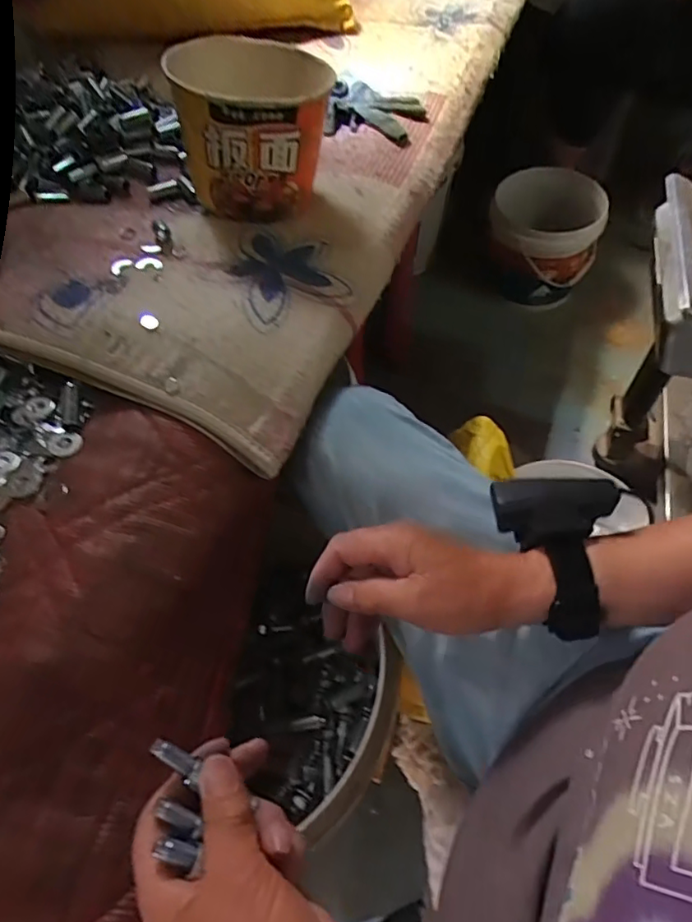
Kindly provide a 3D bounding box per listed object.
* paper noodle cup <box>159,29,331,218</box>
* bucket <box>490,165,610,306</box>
[{"bbox_3d":[-0.081,-0.308,0.522,0.129,0.111,0.137,-2,56,3],"label":"paper noodle cup"},{"bbox_3d":[0.394,-0.446,1.146,0.203,0.198,0.203,-2,56,3],"label":"bucket"}]

